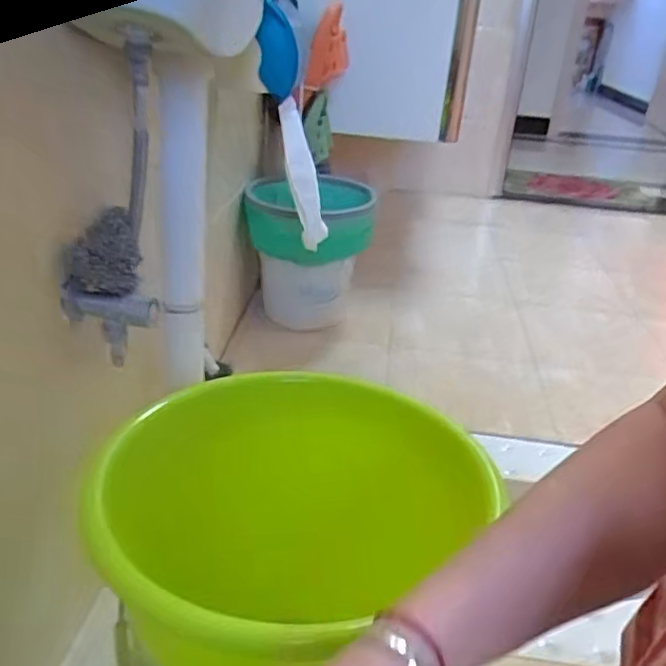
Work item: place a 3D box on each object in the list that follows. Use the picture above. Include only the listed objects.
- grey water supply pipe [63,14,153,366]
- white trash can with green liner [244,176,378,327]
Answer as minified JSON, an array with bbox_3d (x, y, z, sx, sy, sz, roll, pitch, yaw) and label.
[{"bbox_3d":[-0.209,-0.116,0.595,0.090,0.280,0.094,-7,26,-22],"label":"grey water supply pipe"},{"bbox_3d":[-0.047,-0.156,1.349,0.241,0.284,0.287,4,24,1],"label":"white trash can with green liner"}]

